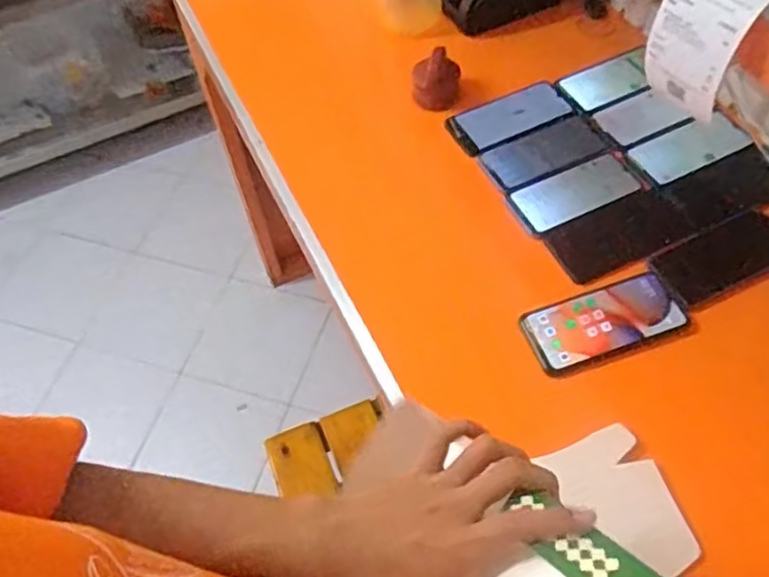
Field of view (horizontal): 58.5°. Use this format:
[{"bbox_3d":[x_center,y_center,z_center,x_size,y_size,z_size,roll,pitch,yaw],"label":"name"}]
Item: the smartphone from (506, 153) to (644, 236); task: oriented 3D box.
[{"bbox_3d":[0.236,-0.121,0.853,0.158,0.013,0.076,-22,59,-10],"label":"smartphone"}]

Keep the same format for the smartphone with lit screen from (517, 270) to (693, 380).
[{"bbox_3d":[0.241,0.035,0.752,0.166,0.010,0.079,-17,58,-8],"label":"smartphone with lit screen"}]

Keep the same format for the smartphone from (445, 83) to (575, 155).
[{"bbox_3d":[0.171,-0.232,0.935,0.156,0.016,0.073,-24,69,-7],"label":"smartphone"}]

